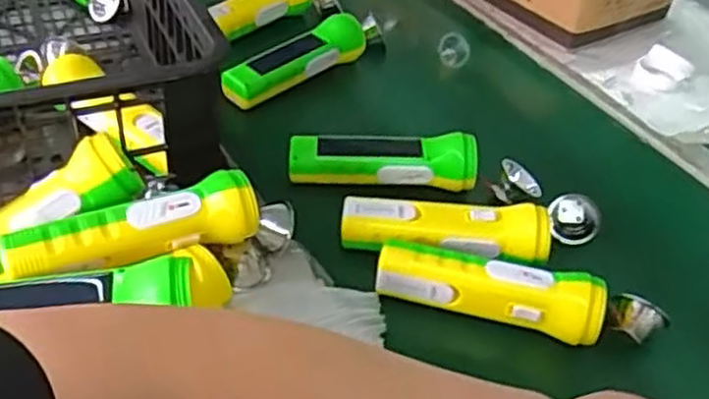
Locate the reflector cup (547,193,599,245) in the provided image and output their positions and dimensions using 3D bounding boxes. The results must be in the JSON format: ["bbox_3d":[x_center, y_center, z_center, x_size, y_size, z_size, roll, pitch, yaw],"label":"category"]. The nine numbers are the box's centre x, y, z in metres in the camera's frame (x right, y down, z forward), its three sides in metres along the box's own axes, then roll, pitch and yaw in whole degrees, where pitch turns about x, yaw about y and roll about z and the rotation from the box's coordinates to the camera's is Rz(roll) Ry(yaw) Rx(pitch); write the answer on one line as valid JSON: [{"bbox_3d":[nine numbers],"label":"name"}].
[{"bbox_3d":[0.183,0.016,0.607,0.041,0.047,0.019,-22,27,25],"label":"reflector cup"}]

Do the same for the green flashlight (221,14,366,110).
[{"bbox_3d":[-0.060,-0.145,0.756,0.149,0.050,0.042,-27,53,-29],"label":"green flashlight"}]

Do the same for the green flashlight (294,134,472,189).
[{"bbox_3d":[0.025,-0.038,0.645,0.161,0.049,0.053,7,41,-1],"label":"green flashlight"}]

